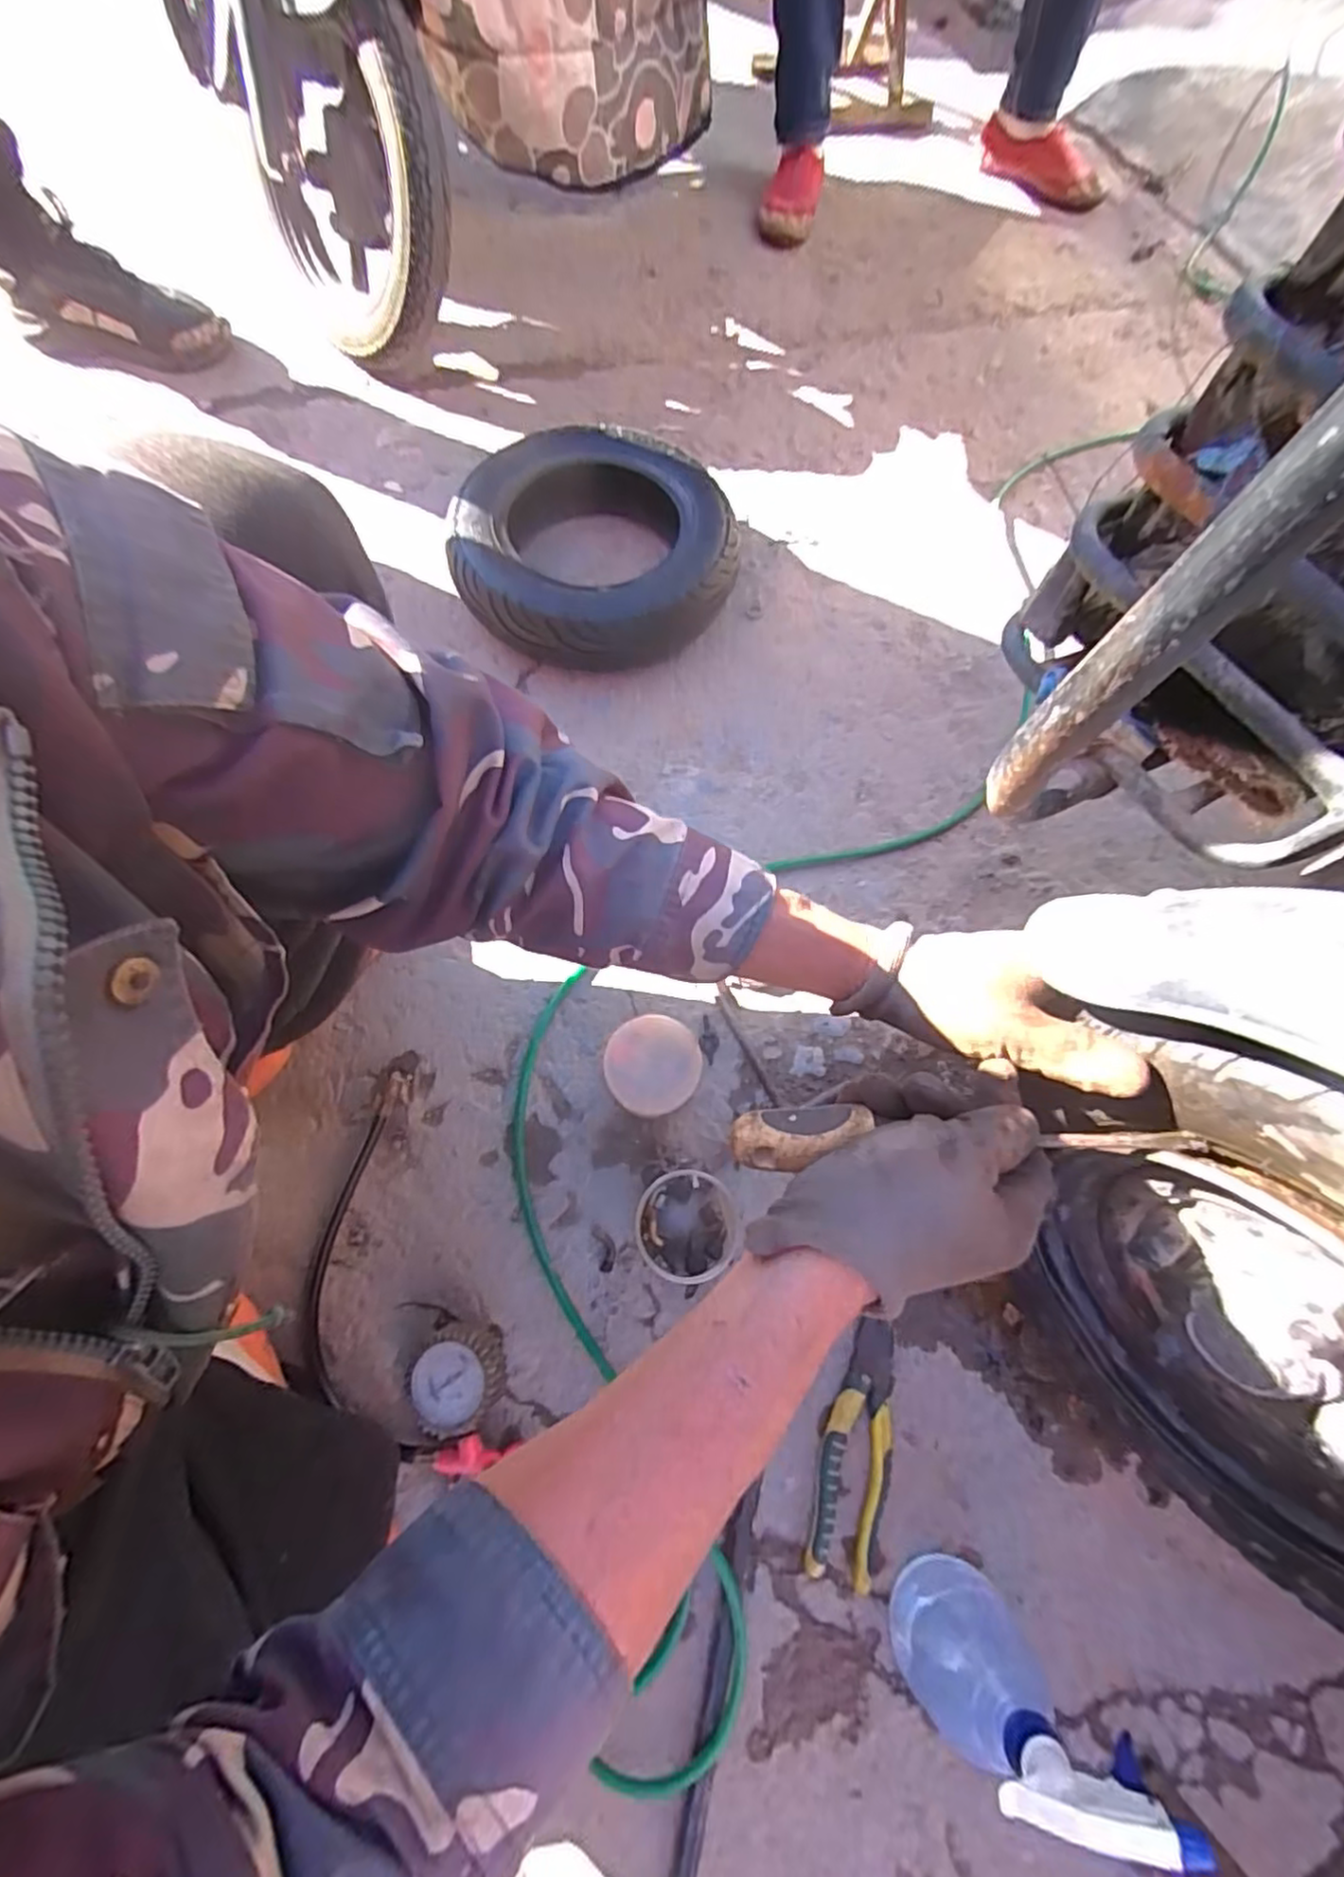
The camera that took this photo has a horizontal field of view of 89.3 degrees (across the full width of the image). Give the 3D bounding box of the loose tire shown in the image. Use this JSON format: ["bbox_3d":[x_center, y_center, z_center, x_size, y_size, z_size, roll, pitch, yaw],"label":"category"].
[{"bbox_3d":[-0.093,-0.452,0.797,0.321,0.097,0.294,7,70,3],"label":"loose tire"}]

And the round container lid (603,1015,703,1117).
[{"bbox_3d":[-0.018,0.111,0.597,0.085,0.006,0.082,-2,81,12],"label":"round container lid"}]

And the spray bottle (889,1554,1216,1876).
[{"bbox_3d":[0.203,0.471,0.422,0.091,0.193,0.077,-32,73,-11],"label":"spray bottle"}]

